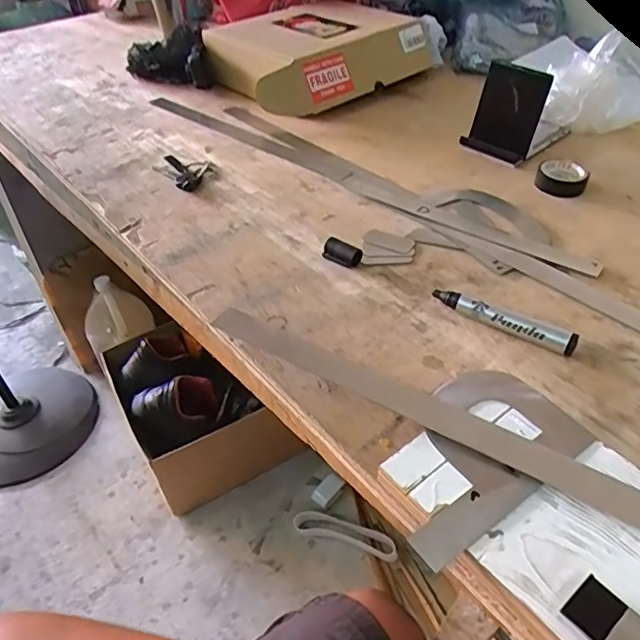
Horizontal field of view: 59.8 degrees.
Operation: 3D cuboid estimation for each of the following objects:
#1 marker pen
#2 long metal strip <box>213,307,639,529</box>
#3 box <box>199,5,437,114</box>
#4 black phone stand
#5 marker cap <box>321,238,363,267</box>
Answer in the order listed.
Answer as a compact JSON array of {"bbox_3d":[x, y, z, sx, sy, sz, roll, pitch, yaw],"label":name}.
[{"bbox_3d":[0.147,0.000,0.449,0.116,0.016,0.014,25,49,25],"label":"marker pen"},{"bbox_3d":[0.116,0.079,0.356,0.449,0.007,0.034,25,49,25],"label":"long metal strip"},{"bbox_3d":[0.005,-0.373,0.787,0.284,0.092,0.183,-32,51,-29],"label":"box"},{"bbox_3d":[0.217,-0.242,0.652,0.080,0.093,0.050,25,49,25],"label":"black phone stand"},{"bbox_3d":[0.021,-0.063,0.521,0.038,0.017,0.017,24,48,24],"label":"marker cap"}]

